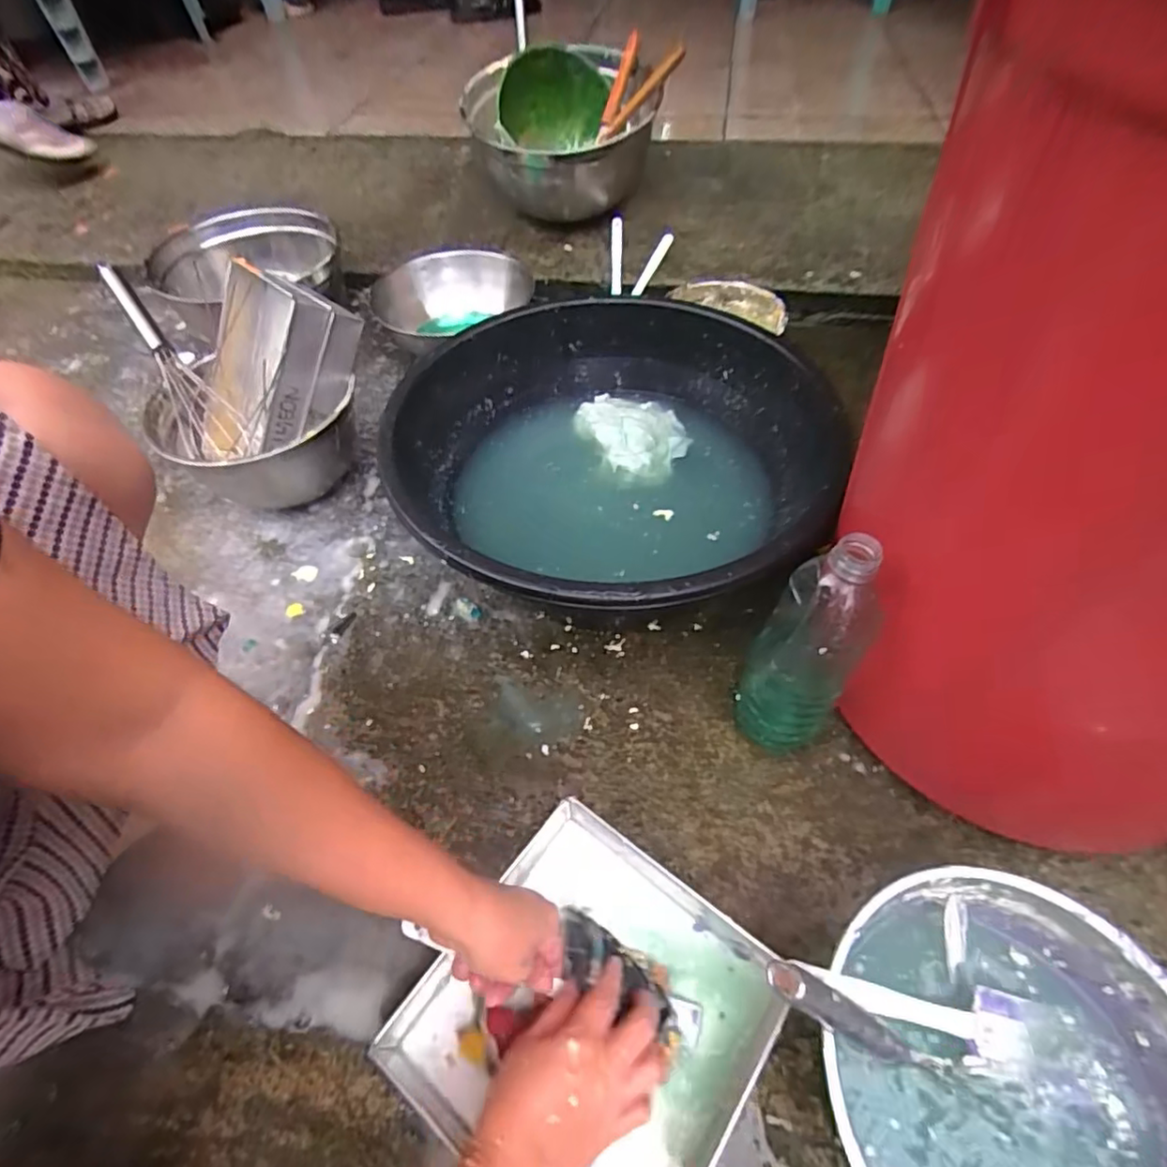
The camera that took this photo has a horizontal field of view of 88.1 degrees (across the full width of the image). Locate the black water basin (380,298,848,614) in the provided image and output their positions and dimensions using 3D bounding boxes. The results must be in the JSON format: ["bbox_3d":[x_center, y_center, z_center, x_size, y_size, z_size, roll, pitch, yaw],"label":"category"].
[{"bbox_3d":[0.028,-0.136,0.666,0.454,0.130,0.451,-1,52,2],"label":"black water basin"}]

